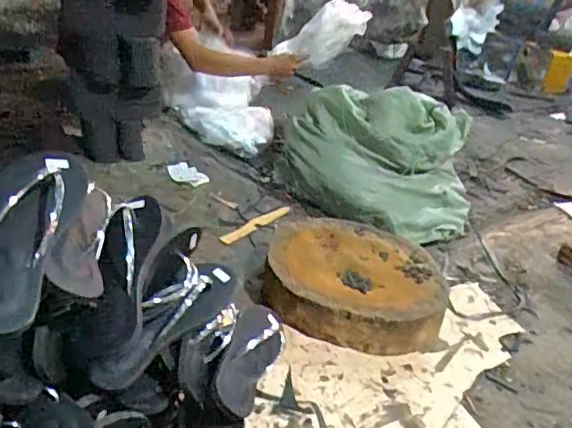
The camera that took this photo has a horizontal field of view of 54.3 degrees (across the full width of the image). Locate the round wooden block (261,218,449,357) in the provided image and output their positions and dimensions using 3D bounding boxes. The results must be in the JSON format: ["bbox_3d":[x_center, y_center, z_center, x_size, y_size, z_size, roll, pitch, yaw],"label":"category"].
[{"bbox_3d":[0.134,0.134,1.136,0.347,0.107,0.347,7,29,-4],"label":"round wooden block"}]

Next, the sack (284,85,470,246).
[{"bbox_3d":[0.266,-0.174,1.551,0.509,0.296,0.441,10,29,2],"label":"sack"}]

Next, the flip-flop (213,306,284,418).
[{"bbox_3d":[-0.047,0.202,0.848,0.078,0.059,0.218,12,29,6],"label":"flip-flop"}]

